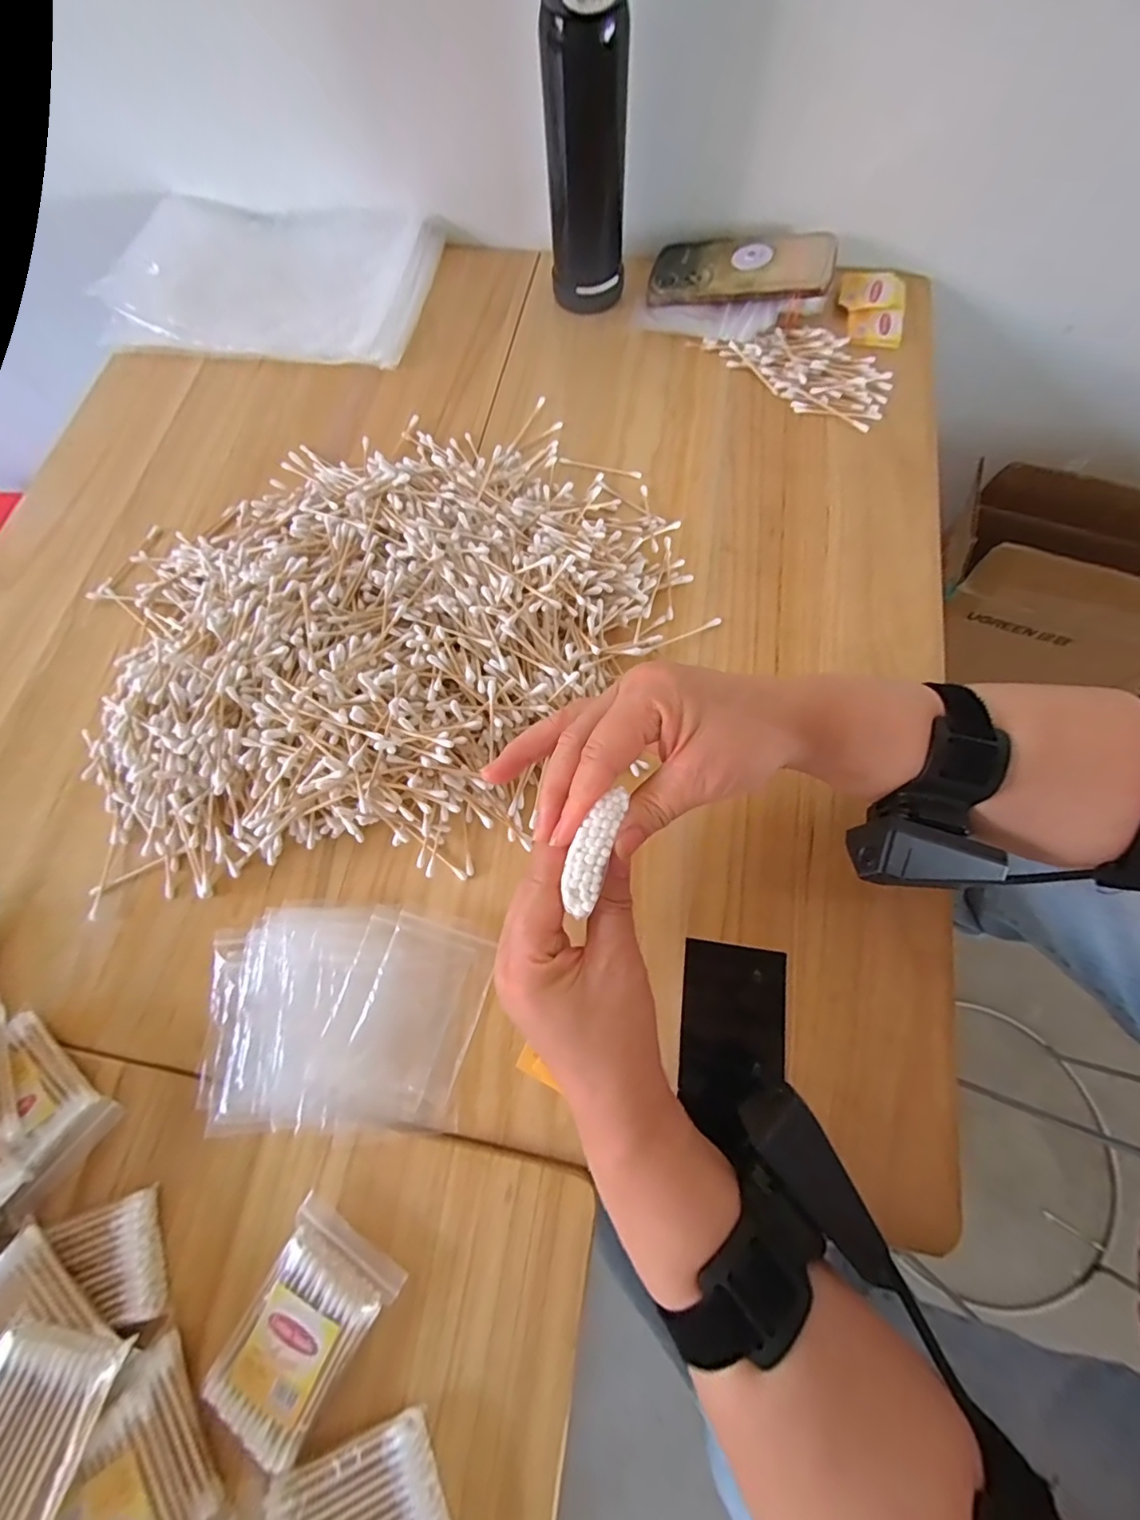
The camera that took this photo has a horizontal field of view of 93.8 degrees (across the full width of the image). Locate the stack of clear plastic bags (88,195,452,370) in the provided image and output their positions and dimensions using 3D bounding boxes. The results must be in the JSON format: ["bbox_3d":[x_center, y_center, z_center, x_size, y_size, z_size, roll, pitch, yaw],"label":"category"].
[{"bbox_3d":[-0.286,-0.464,0.517,0.308,0.040,0.165,6,72,4],"label":"stack of clear plastic bags"}]

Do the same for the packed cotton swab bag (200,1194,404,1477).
[{"bbox_3d":[-0.137,0.287,0.273,0.062,0.020,0.086,32,76,11],"label":"packed cotton swab bag"}]

